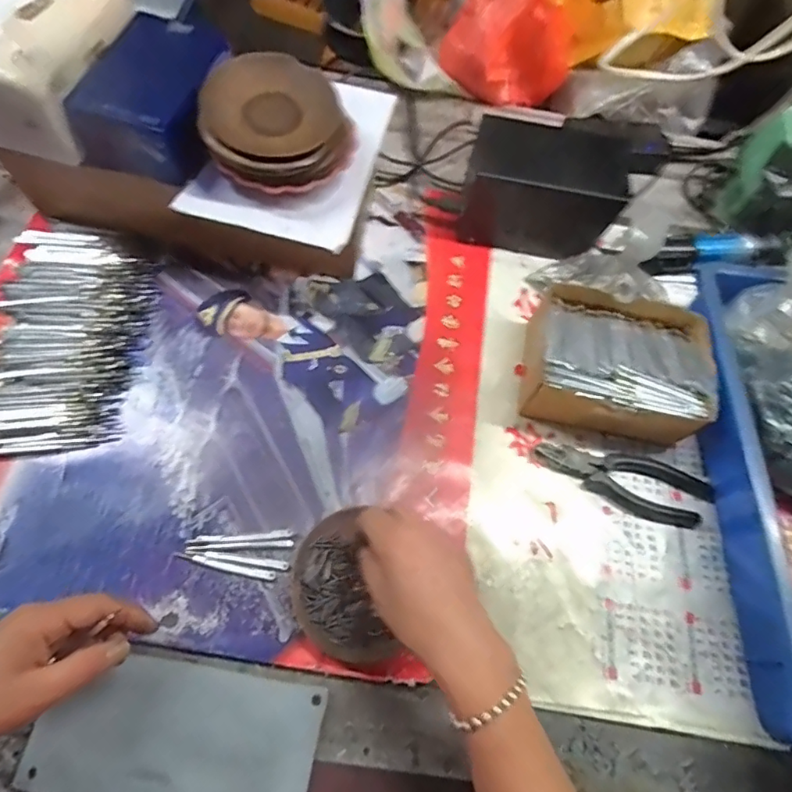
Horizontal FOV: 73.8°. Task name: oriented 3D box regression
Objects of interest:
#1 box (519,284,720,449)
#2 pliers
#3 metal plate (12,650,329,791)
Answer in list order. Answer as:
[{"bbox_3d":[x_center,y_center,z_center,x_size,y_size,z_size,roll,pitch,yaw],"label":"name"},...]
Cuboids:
[{"bbox_3d":[0.213,-0.032,0.524,0.168,0.069,0.130,13,65,1],"label":"box"},{"bbox_3d":[0.217,0.081,0.501,0.168,0.016,0.056,13,65,1],"label":"pliers"},{"bbox_3d":[-0.156,0.247,0.384,0.194,0.006,0.096,11,58,0],"label":"metal plate"}]

